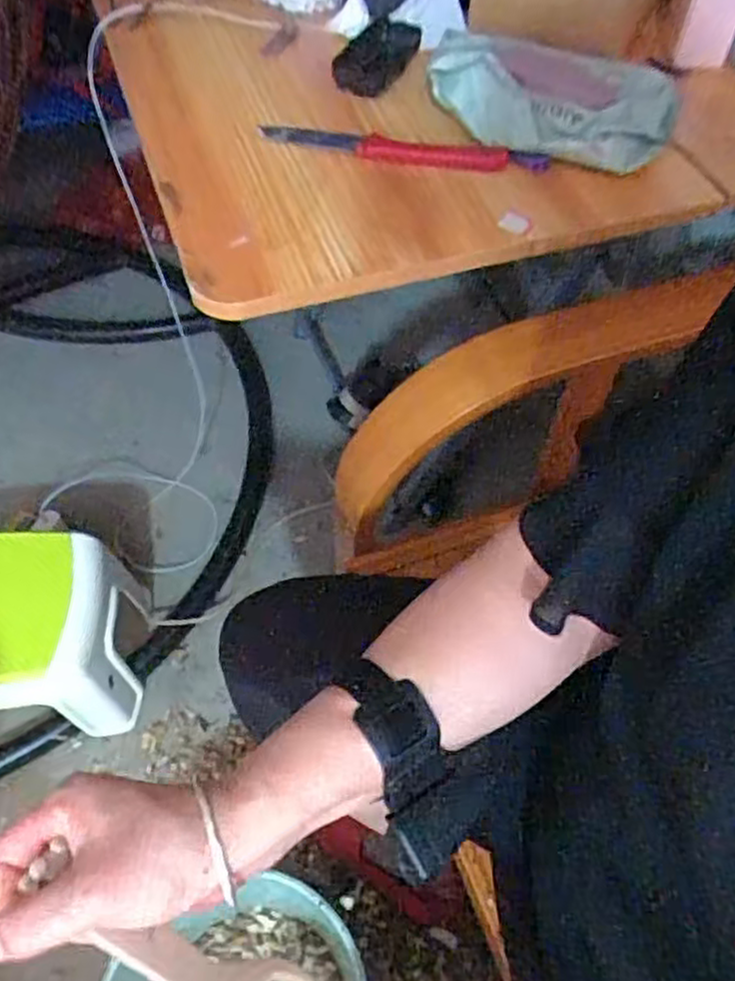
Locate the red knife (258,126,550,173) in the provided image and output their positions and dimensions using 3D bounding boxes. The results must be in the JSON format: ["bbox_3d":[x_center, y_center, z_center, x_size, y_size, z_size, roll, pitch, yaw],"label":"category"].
[{"bbox_3d":[0.029,-0.281,0.584,0.232,0.013,0.024,9,55,5],"label":"red knife"}]

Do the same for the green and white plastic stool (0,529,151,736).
[{"bbox_3d":[-0.462,0.192,0.920,0.295,0.220,0.208,-2,55,-3],"label":"green and white plastic stool"}]

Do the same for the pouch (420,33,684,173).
[{"bbox_3d":[0.155,-0.330,0.584,0.197,0.022,0.122,16,74,1],"label":"pouch"}]

